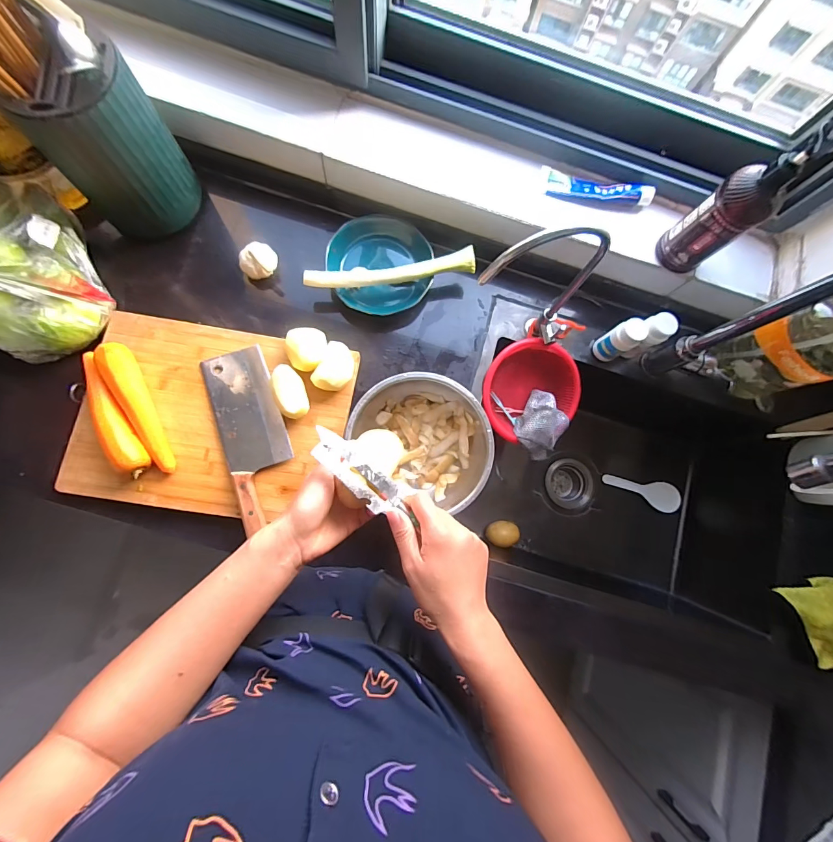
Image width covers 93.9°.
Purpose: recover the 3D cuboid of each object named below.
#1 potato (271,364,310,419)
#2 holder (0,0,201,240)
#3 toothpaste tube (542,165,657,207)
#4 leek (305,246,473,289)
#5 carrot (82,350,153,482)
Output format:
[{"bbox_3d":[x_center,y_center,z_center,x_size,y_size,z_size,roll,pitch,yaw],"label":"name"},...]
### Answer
[{"bbox_3d":[-0.179,-0.041,0.555,0.040,0.038,0.076,-19,83,-7],"label":"potato"},{"bbox_3d":[-0.393,-0.360,0.517,0.118,0.195,0.115,4,81,-4],"label":"holder"},{"bbox_3d":[0.277,-0.360,0.599,0.166,0.031,0.038,5,81,-4],"label":"toothpaste tube"},{"bbox_3d":[-0.039,-0.234,0.604,0.260,0.028,0.031,-8,82,-6],"label":"leek"},{"bbox_3d":[-0.419,-0.008,0.524,0.043,0.040,0.186,-33,85,-9],"label":"carrot"}]

